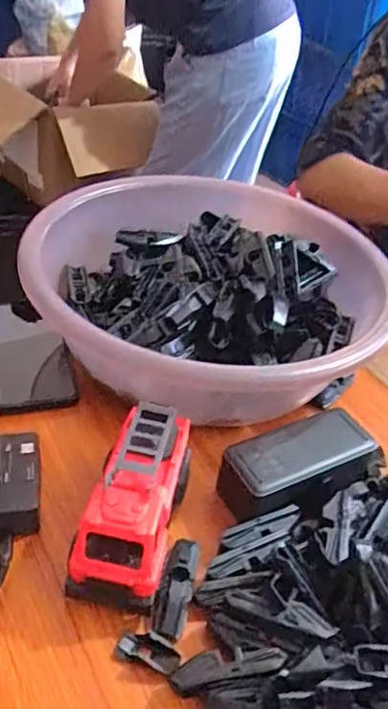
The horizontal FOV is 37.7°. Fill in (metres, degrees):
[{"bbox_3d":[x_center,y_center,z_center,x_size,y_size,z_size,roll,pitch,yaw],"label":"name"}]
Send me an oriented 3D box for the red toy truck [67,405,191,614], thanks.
[{"bbox_3d":[-0.040,0.103,0.411,0.059,0.083,0.139,12,40,6],"label":"red toy truck"}]

